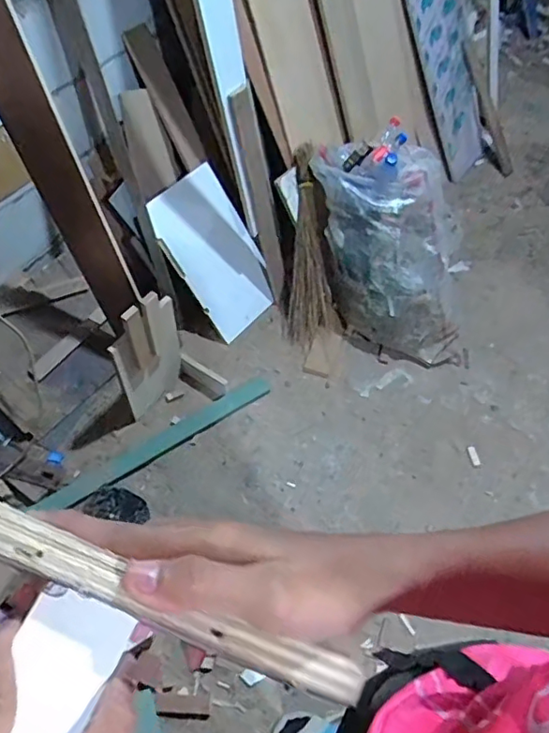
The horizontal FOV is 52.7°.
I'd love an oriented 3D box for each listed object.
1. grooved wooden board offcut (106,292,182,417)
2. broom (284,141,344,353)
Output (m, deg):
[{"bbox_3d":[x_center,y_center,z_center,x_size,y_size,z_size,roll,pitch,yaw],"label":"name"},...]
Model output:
[{"bbox_3d":[-0.342,-0.042,1.542,0.059,0.393,0.223,28,59,17],"label":"grooved wooden board offcut"},{"bbox_3d":[0.118,-0.375,1.768,0.173,0.615,0.108,-2,16,-3],"label":"broom"}]

